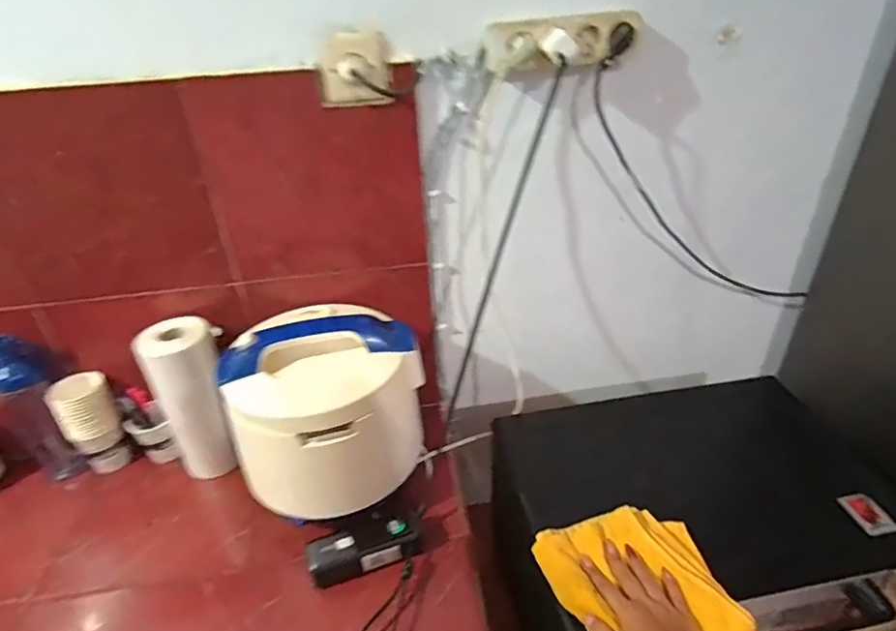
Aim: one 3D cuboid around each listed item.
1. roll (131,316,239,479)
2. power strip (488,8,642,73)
[{"bbox_3d":[-0.403,0.134,0.877,0.109,0.257,0.086,-20,37,-24],"label":"roll"},{"bbox_3d":[0.151,-0.351,0.700,0.200,0.059,0.035,-6,33,-5],"label":"power strip"}]

